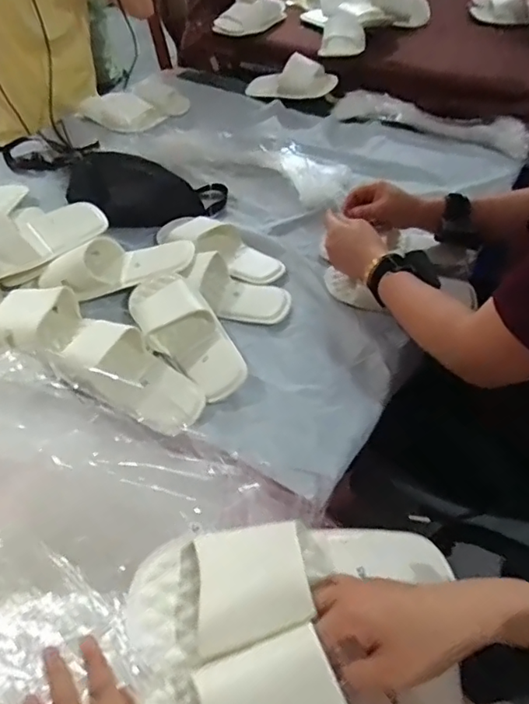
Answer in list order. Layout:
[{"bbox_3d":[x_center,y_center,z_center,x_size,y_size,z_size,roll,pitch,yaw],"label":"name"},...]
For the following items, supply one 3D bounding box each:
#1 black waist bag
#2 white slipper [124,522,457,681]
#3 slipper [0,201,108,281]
[{"bbox_3d":[-0.221,-0.288,0.973,0.289,0.090,0.110,8,47,8],"label":"black waist bag"},{"bbox_3d":[0.029,0.167,0.432,0.263,0.068,0.095,-6,46,-19],"label":"white slipper"},{"bbox_3d":[-0.381,-0.179,0.838,0.269,0.067,0.099,-25,51,-21],"label":"slipper"}]

